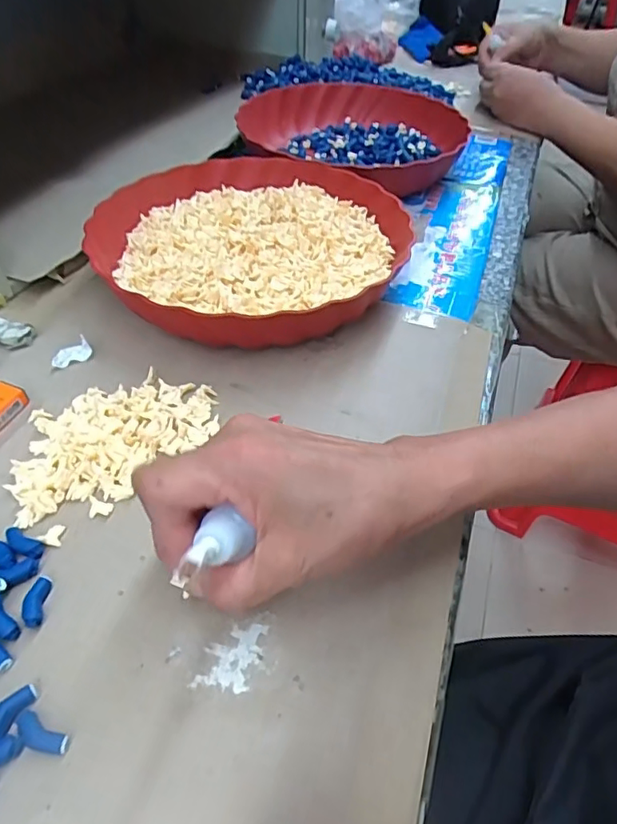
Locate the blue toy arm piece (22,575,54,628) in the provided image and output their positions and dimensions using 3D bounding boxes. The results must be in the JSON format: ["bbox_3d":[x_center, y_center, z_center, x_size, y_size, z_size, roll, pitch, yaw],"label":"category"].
[{"bbox_3d":[-0.127,0.088,0.263,0.009,0.007,0.025,-2,46,-5],"label":"blue toy arm piece"}]

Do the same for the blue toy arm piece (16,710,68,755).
[{"bbox_3d":[-0.107,0.129,0.225,0.024,0.005,0.010,21,48,17],"label":"blue toy arm piece"}]

